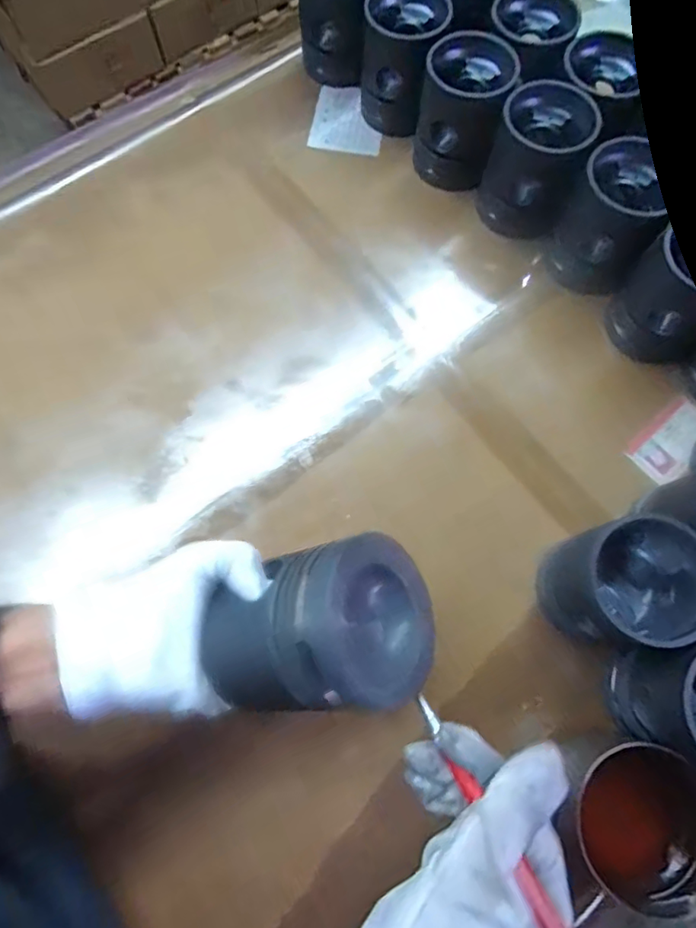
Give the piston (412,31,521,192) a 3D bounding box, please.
[{"bbox_3d":[0.123,-0.375,0.563,0.086,0.110,0.092,0,72,1],"label":"piston"}]

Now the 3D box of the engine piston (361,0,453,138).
[{"bbox_3d":[0.061,-0.455,0.589,0.088,0.106,0.096,9,72,4],"label":"engine piston"}]

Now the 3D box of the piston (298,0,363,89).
[{"bbox_3d":[-0.013,-0.529,0.609,0.085,0.113,0.085,0,72,1],"label":"piston"}]

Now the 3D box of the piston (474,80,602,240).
[{"bbox_3d":[0.189,-0.302,0.534,0.087,0.114,0.089,0,72,1],"label":"piston"}]

